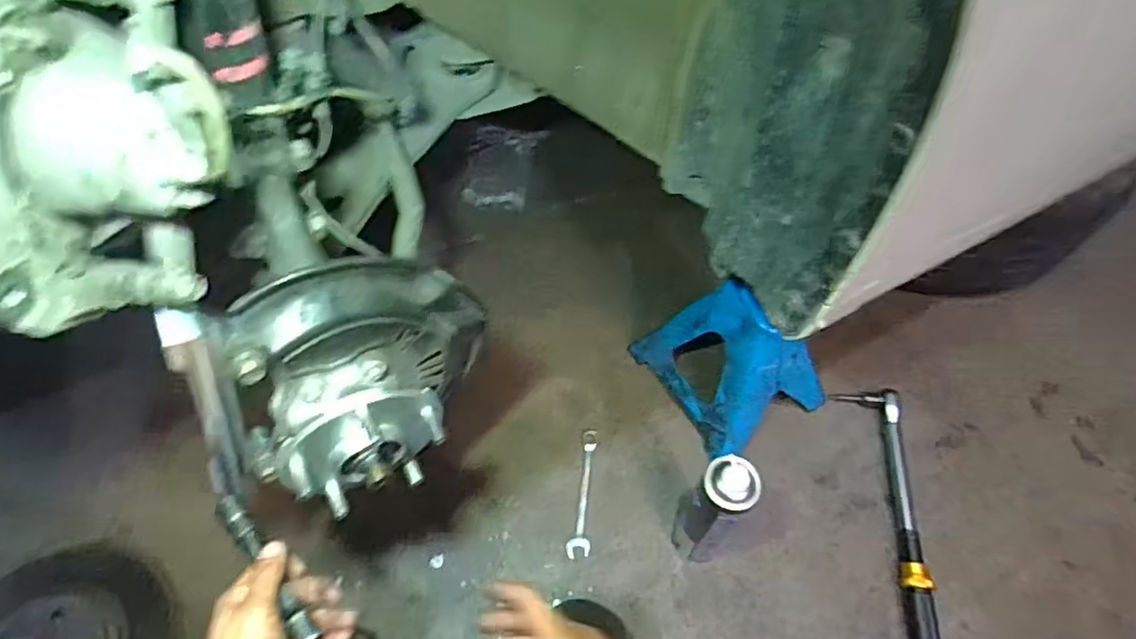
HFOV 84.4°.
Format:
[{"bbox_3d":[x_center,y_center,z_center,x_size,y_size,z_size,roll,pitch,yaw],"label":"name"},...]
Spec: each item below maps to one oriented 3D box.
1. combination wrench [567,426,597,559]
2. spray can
[{"bbox_3d":[0.022,0.257,0.939,0.032,0.009,0.190,5,56,2],"label":"combination wrench"},{"bbox_3d":[0.184,0.239,0.795,0.071,0.260,0.079,23,59,13],"label":"spray can"}]

